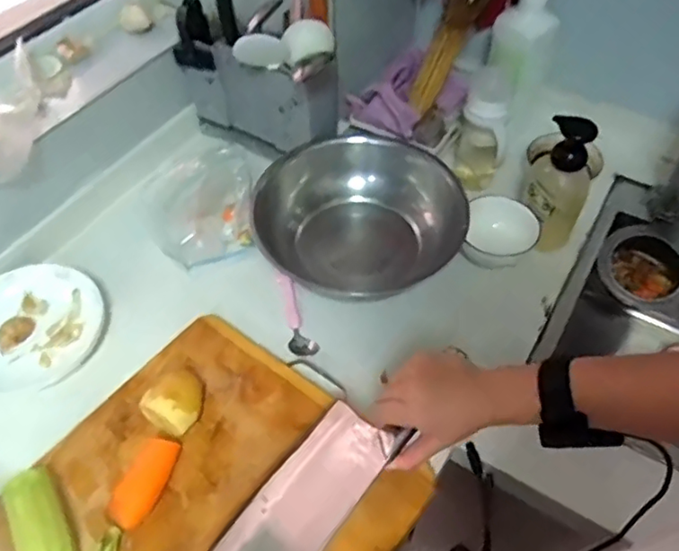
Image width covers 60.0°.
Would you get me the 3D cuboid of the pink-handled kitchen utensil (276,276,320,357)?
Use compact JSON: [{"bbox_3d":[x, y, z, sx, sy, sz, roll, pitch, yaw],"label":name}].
[{"bbox_3d":[-0.061,0.055,0.790,0.033,0.021,0.127,-15,54,-10],"label":"pink-handled kitchen utensil"}]

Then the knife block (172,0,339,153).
[{"bbox_3d":[-0.119,-0.294,0.874,0.261,0.269,0.113,24,57,18],"label":"knife block"}]

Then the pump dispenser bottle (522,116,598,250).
[{"bbox_3d":[0.289,-0.111,0.793,0.079,0.199,0.063,21,56,17],"label":"pump dispenser bottle"}]

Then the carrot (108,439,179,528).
[{"bbox_3d":[-0.200,0.215,0.615,0.034,0.044,0.093,17,55,14],"label":"carrot"}]

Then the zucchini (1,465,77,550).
[{"bbox_3d":[-0.293,0.259,0.586,0.046,0.040,0.130,-29,57,-19],"label":"zucchini"}]

